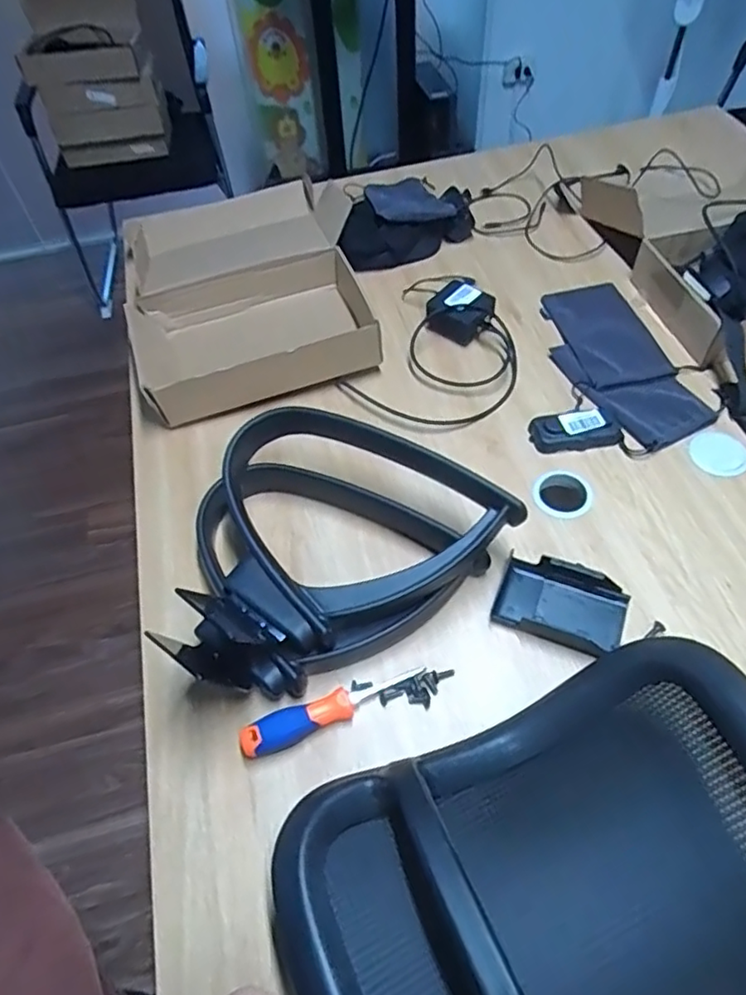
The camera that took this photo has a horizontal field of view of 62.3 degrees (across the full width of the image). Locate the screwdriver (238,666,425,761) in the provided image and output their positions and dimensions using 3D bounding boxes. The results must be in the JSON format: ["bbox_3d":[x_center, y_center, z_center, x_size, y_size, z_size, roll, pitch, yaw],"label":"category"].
[{"bbox_3d":[-0.037,0.197,0.578,0.177,0.027,0.027,-21,55,-10],"label":"screwdriver"}]

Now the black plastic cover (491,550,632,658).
[{"bbox_3d":[0.192,0.110,0.629,0.129,0.034,0.092,16,57,15],"label":"black plastic cover"}]

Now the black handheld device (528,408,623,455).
[{"bbox_3d":[0.251,-0.082,0.767,0.106,0.023,0.053,-7,54,-1],"label":"black handheld device"}]

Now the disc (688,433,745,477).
[{"bbox_3d":[0.419,-0.053,0.746,0.066,0.004,0.060,-2,54,3],"label":"disc"}]

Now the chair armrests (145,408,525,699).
[{"bbox_3d":[-0.060,0.037,0.652,0.314,0.105,0.263,-34,59,-18],"label":"chair armrests"}]

